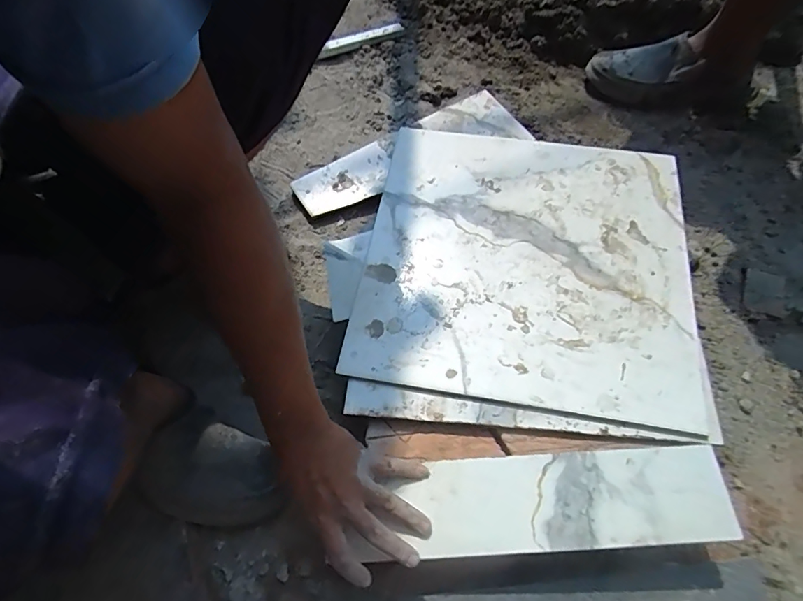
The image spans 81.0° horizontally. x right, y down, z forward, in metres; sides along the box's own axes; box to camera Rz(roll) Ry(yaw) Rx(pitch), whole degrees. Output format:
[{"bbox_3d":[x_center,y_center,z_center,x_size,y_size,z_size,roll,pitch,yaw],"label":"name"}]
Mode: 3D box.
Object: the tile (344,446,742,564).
[{"bbox_3d":[0.144,0.201,0.471,0.352,0.007,0.086,-4,60,0],"label":"tile"}]

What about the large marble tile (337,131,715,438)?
[{"bbox_3d":[0.162,-0.062,0.599,0.406,0.015,0.397,9,61,8],"label":"large marble tile"}]

